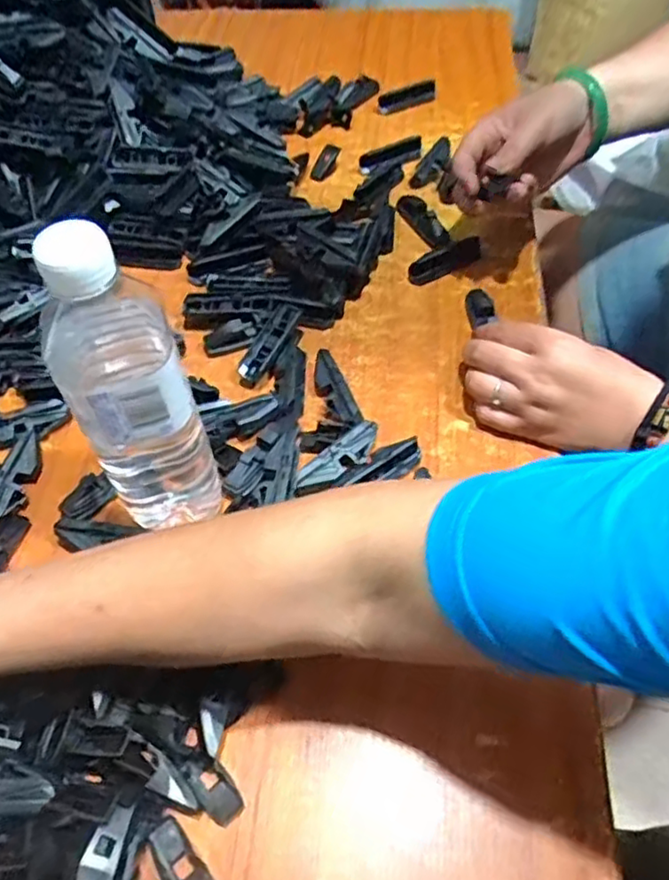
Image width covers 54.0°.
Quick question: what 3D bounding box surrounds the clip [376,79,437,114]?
[{"bbox_3d":[0.081,-0.389,0.744,0.070,0.019,0.018,-21,55,-13],"label":"clip"}]

